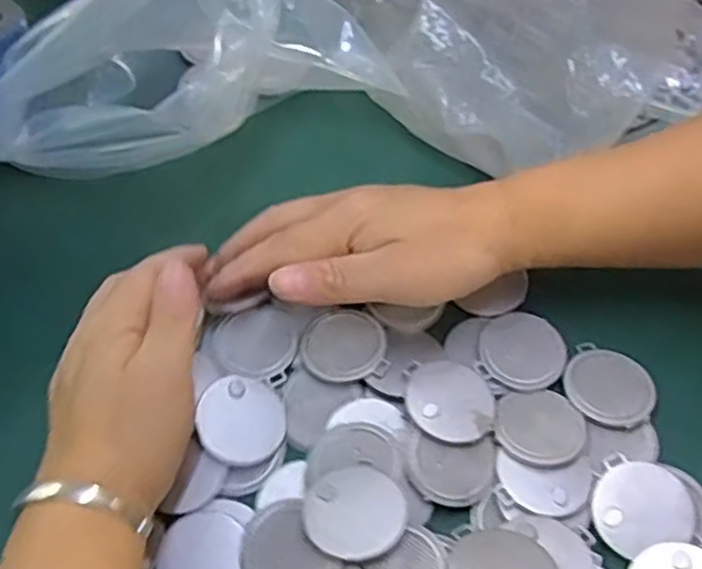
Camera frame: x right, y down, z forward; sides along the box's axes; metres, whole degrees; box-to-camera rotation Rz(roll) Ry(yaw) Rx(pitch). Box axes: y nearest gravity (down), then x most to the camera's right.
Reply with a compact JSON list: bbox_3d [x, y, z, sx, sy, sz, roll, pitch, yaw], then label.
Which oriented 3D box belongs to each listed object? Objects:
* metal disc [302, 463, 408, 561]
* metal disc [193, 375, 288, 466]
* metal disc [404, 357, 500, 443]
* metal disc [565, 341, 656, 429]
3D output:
[{"bbox_3d":[0.001,0.091,0.291,0.039,0.004,0.040,-1,41,1],"label":"metal disc"},{"bbox_3d":[-0.049,0.061,0.324,0.039,0.004,0.039,10,59,-17],"label":"metal disc"},{"bbox_3d":[0.045,0.052,0.326,0.040,0.004,0.041,6,47,-6],"label":"metal disc"},{"bbox_3d":[0.120,0.046,0.333,0.041,0.007,0.038,0,61,1],"label":"metal disc"}]

